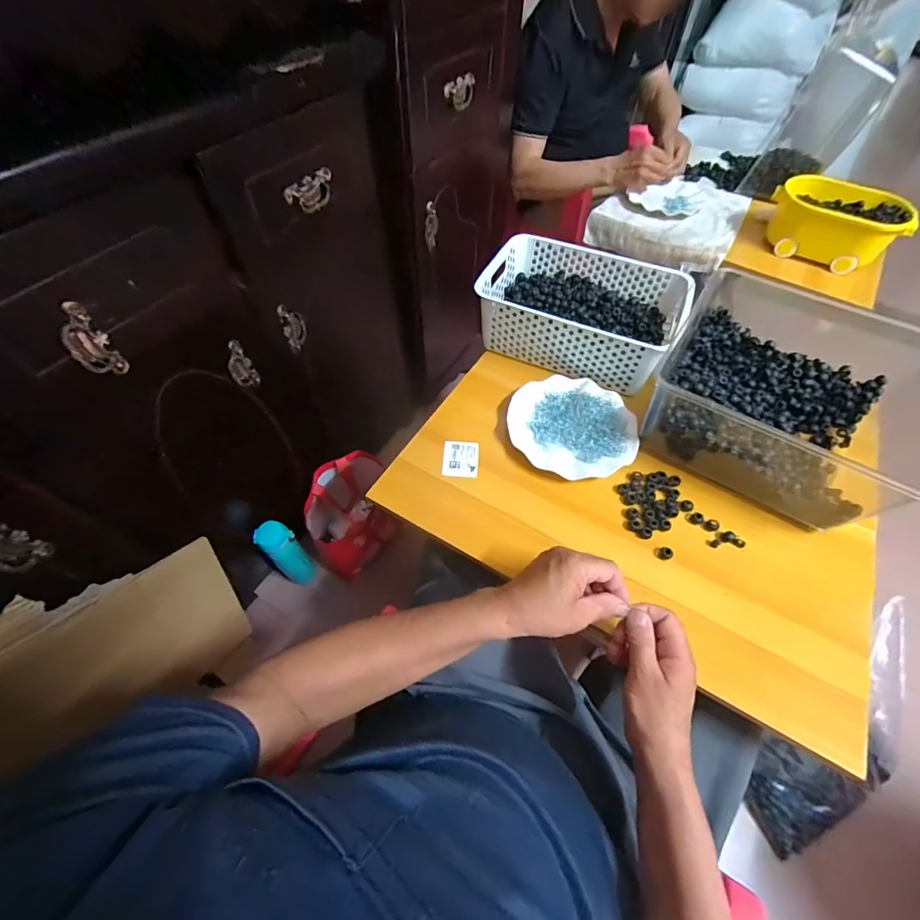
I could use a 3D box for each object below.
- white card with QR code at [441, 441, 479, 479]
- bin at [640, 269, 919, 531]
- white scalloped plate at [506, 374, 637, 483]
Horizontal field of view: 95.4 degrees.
[{"bbox_3d":[0.001,-0.002,0.605,0.050,0.004,0.064,6,57,-4],"label":"white card with QR code"},{"bbox_3d":[0.433,-0.080,0.573,0.290,0.130,0.274,27,59,16],"label":"bin"},{"bbox_3d":[0.164,-0.053,0.621,0.177,0.015,0.177,1,55,-1],"label":"white scalloped plate"}]

